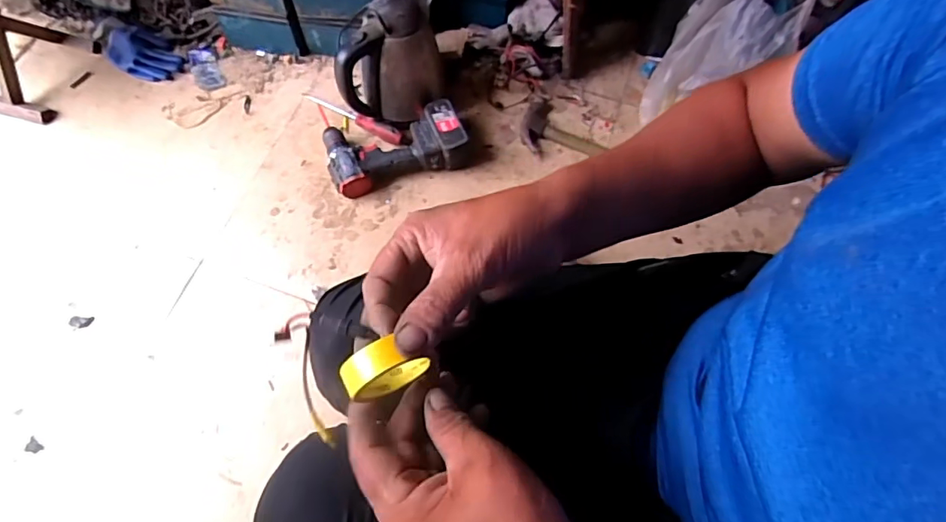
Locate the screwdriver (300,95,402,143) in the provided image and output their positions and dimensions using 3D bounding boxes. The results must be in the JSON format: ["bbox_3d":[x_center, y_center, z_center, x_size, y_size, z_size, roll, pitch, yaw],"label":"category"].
[{"bbox_3d":[-0.234,-0.282,0.988,0.228,0.030,0.021,30,71,12],"label":"screwdriver"}]

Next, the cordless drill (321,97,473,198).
[{"bbox_3d":[-0.137,-0.202,0.939,0.251,0.072,0.135,-12,68,-5],"label":"cordless drill"}]

